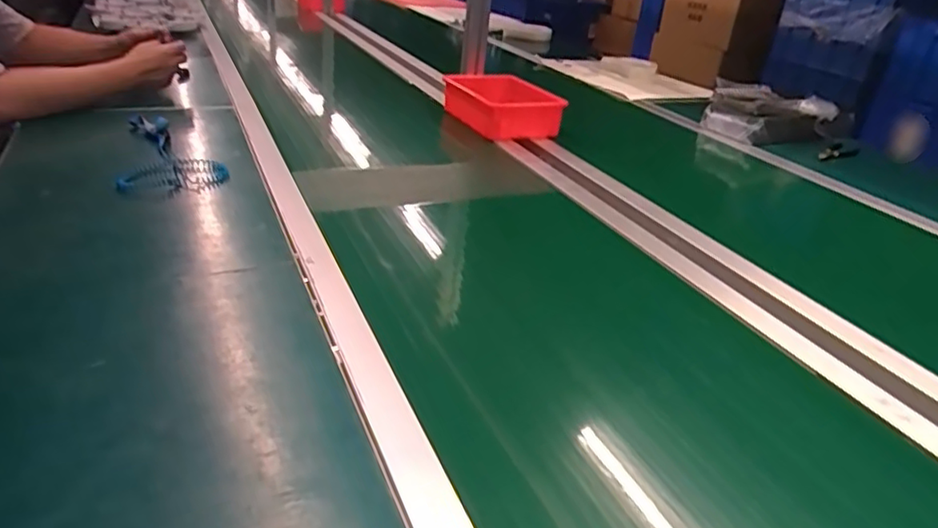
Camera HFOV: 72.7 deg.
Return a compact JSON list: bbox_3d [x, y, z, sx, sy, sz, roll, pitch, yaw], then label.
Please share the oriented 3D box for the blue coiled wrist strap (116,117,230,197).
[{"bbox_3d":[-0.464,-0.180,1.005,0.143,0.023,0.310,-6,29,-21],"label":"blue coiled wrist strap"}]

